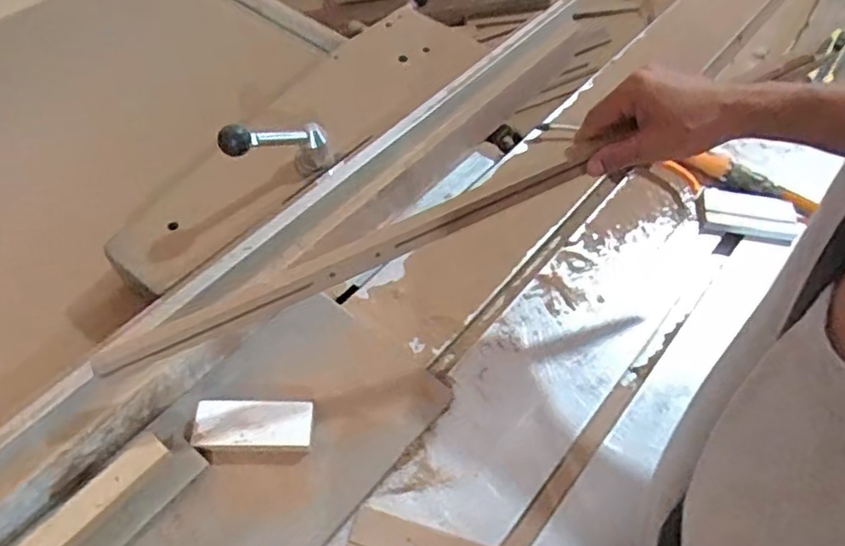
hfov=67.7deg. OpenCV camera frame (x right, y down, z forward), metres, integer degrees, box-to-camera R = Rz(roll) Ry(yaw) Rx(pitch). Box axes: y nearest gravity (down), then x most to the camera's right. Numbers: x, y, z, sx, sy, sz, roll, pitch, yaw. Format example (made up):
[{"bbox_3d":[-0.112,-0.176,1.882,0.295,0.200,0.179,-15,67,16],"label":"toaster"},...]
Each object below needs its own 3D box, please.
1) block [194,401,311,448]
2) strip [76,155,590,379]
[{"bbox_3d":[-0.147,0.135,0.555,0.100,0.021,0.043,1,54,-2],"label":"block"},{"bbox_3d":[-0.058,-0.012,0.505,0.414,0.018,0.017,-23,58,-7],"label":"strip"}]

